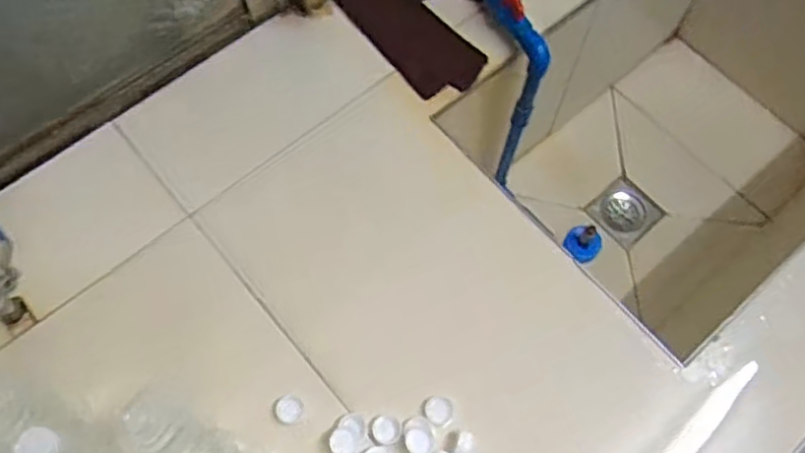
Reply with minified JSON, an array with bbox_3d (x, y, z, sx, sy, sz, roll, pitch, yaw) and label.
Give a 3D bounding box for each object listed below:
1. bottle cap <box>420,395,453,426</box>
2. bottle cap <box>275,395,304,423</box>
[{"bbox_3d":[0.034,0.183,0.679,0.031,0.012,0.028,23,68,9],"label":"bottle cap"},{"bbox_3d":[-0.113,0.182,0.674,0.027,0.012,0.026,0,67,-1],"label":"bottle cap"}]

